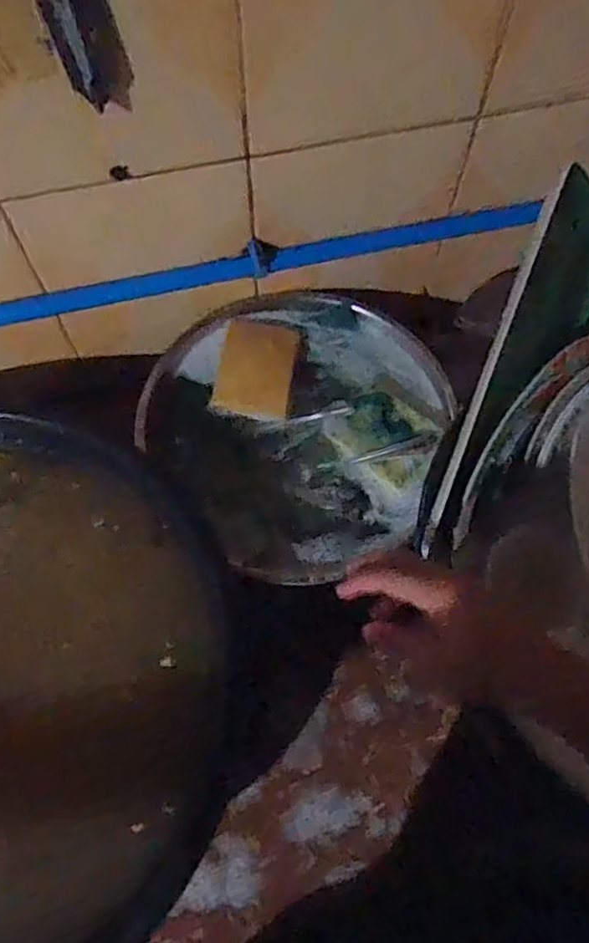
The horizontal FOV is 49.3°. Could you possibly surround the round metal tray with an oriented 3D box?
[{"bbox_3d":[0.009,-0.052,0.634,0.279,0.033,0.287,0,67,-1],"label":"round metal tray"}]

